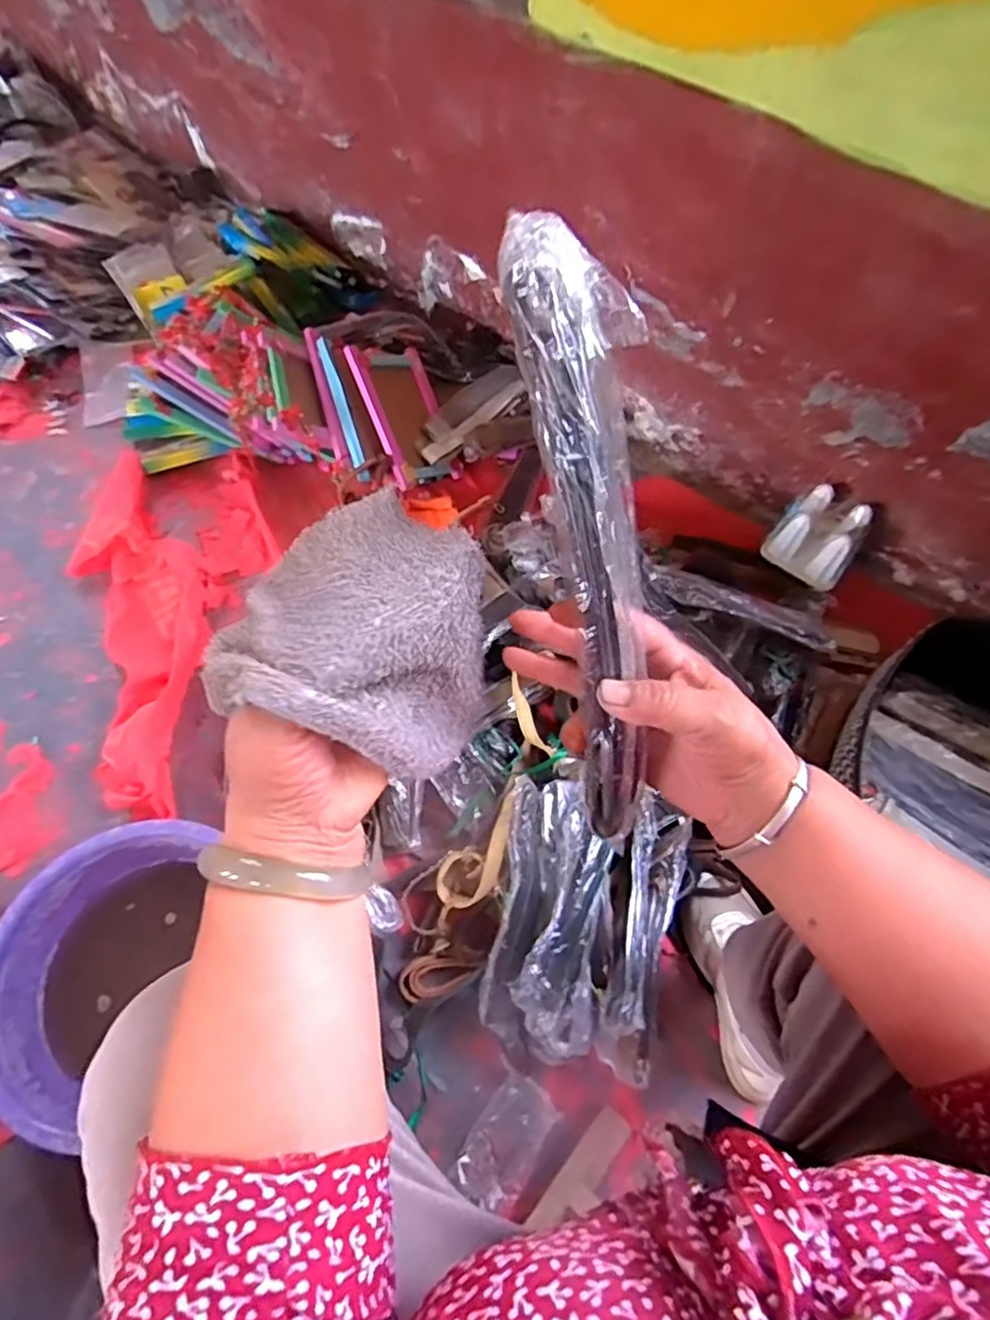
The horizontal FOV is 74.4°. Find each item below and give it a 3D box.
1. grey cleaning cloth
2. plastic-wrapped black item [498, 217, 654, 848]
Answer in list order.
[{"bbox_3d":[-0.055,-0.006,0.296,0.097,0.088,0.103,5,63,0],"label":"grey cleaning cloth"},{"bbox_3d":[0.046,-0.032,0.284,0.036,0.272,0.025,-19,30,-11],"label":"plastic-wrapped black item"}]

